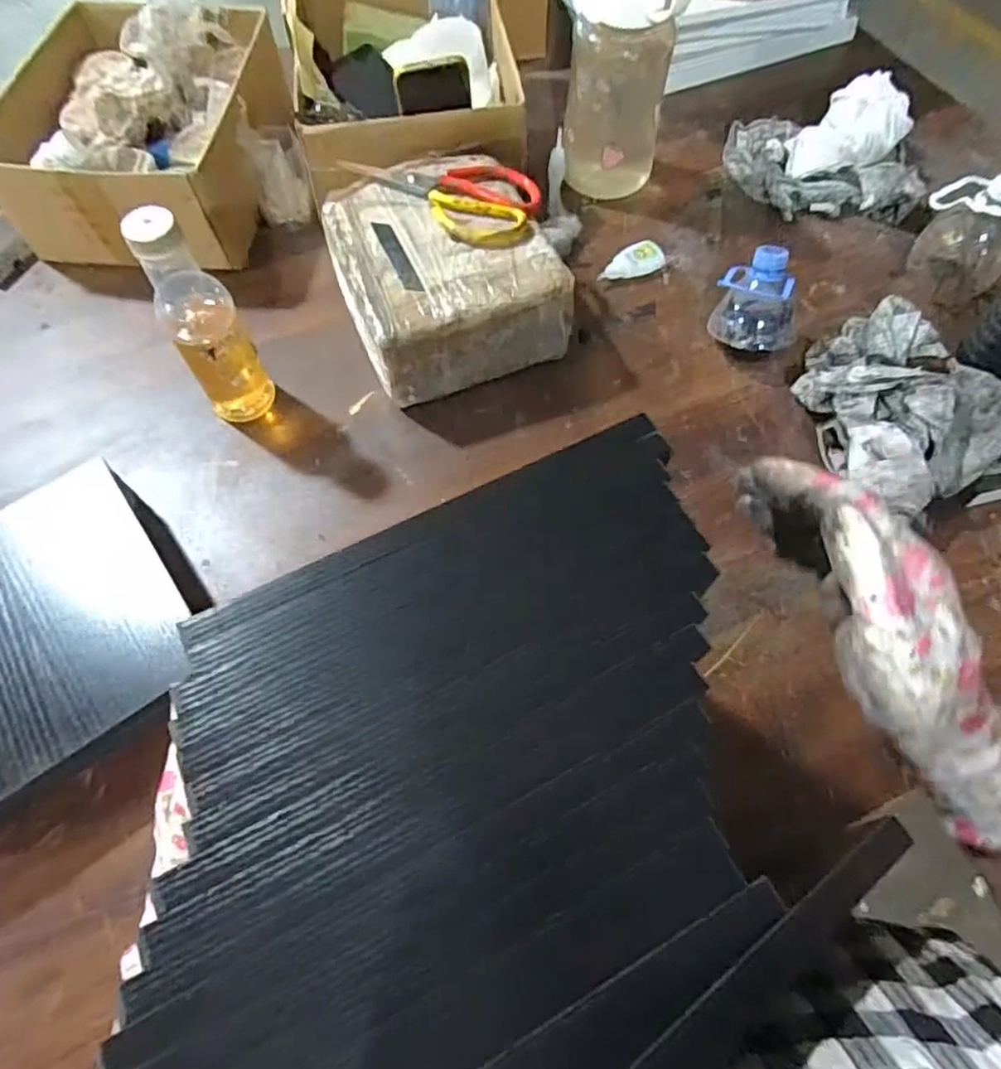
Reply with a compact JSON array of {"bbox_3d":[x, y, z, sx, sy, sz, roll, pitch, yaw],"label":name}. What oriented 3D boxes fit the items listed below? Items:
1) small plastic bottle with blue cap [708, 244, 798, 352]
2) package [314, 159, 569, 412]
[{"bbox_3d":[0.262,-0.231,0.657,0.071,0.094,0.079,-25,66,-13],"label":"small plastic bottle with blue cap"},{"bbox_3d":[-0.062,-0.265,0.669,0.194,0.108,0.217,-22,65,-11],"label":"package"}]

